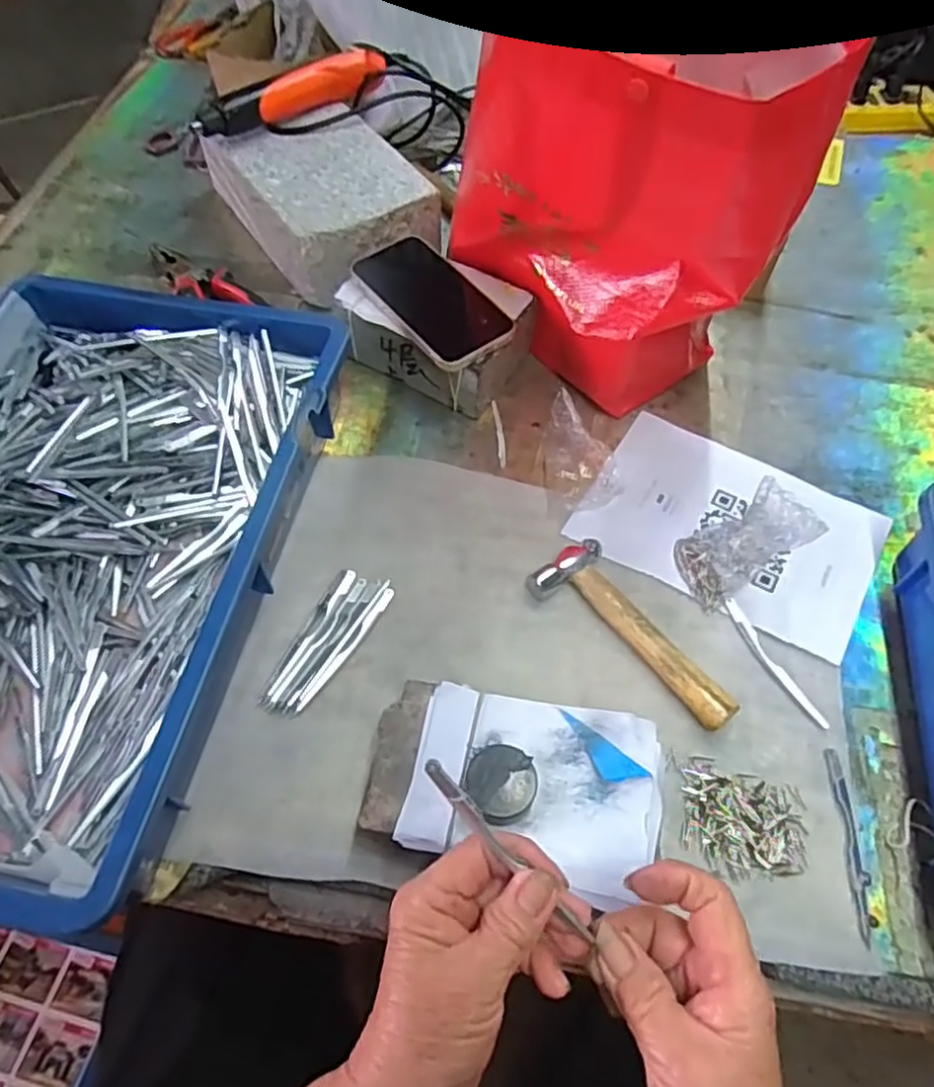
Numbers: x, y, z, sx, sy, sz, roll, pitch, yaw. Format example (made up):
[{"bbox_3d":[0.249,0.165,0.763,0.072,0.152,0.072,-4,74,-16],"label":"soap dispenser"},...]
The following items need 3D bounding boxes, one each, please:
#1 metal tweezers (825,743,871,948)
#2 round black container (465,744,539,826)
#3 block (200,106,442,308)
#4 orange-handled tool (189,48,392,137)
[{"bbox_3d":[0.232,0.179,0.409,0.011,0.005,0.107,5,58,2],"label":"metal tweezers"},{"bbox_3d":[0.018,0.131,0.368,0.037,0.017,0.039,0,58,0],"label":"round black container"},{"bbox_3d":[-0.146,-0.345,0.673,0.144,0.076,0.231,-33,64,-19],"label":"block"},{"bbox_3d":[-0.172,-0.440,0.667,0.206,0.032,0.030,-35,65,-20],"label":"orange-handled tool"}]

